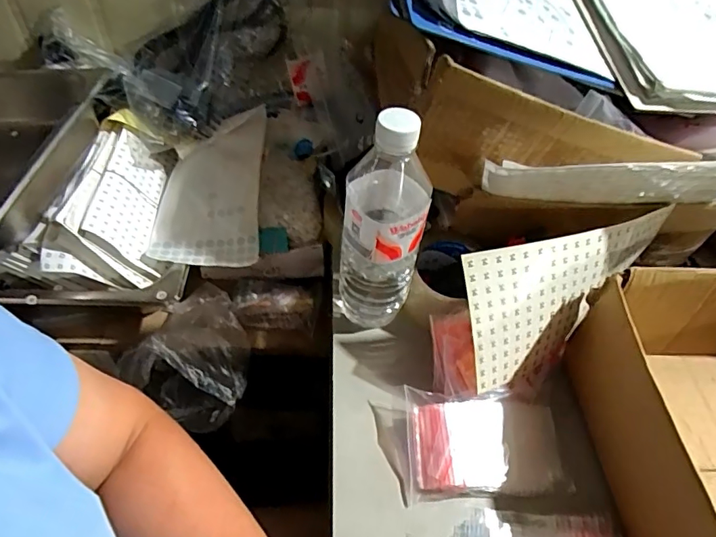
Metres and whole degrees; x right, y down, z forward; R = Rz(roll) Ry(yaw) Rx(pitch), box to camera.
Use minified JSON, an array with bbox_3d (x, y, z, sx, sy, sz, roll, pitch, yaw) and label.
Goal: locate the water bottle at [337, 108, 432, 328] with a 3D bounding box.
[{"bbox_3d":[0.022,-0.032,0.443,0.068,0.221,0.064,11,50,4],"label":"water bottle"}]

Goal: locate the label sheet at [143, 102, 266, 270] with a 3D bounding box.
[{"bbox_3d":[-0.176,-0.094,0.596,0.121,0.022,0.202,-3,65,3],"label":"label sheet"}]

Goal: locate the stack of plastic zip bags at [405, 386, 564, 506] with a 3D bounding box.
[{"bbox_3d":[0.110,0.151,0.433,0.133,0.033,0.079,1,50,-5],"label":"stack of plastic zip bags"}]

